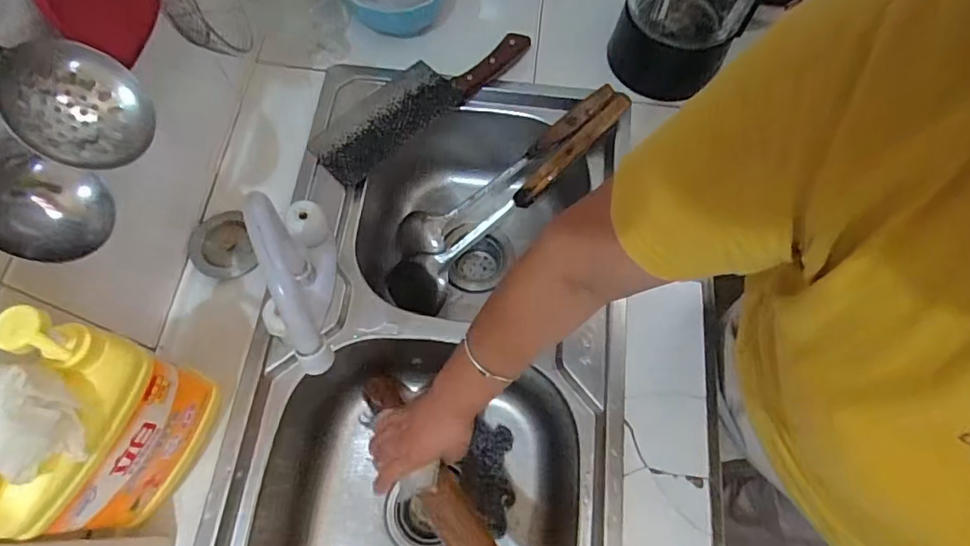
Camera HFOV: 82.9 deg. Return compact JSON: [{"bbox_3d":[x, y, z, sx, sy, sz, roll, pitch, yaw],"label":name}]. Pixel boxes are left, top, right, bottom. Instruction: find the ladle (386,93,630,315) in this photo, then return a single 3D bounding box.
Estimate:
[{"bbox_3d":[0.025,-0.083,0.715,0.400,0.052,0.075,-40,73,16],"label":"ladle"}]

